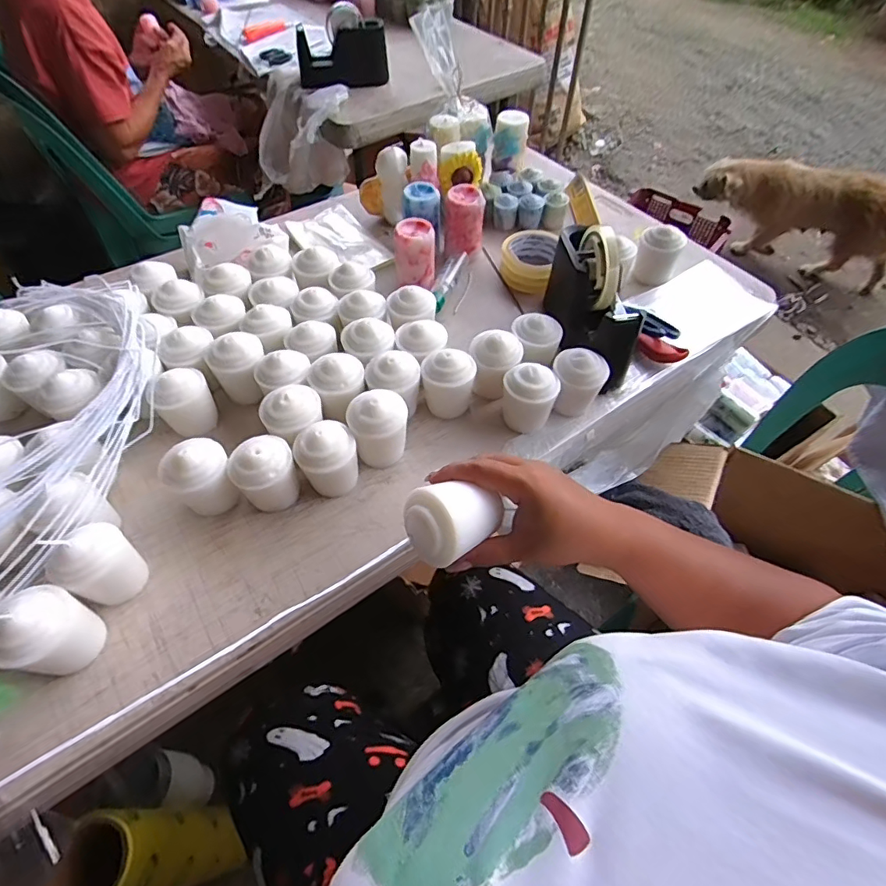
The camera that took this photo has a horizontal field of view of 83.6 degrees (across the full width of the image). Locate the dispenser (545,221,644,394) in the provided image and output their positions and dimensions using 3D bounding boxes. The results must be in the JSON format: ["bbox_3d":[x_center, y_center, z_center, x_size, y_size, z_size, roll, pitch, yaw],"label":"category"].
[{"bbox_3d":[0.168,-0.163,0.565,0.059,0.122,0.188,-9,56,-8],"label":"dispenser"}]

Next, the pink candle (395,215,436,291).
[{"bbox_3d":[-0.036,-0.246,0.647,0.052,0.073,0.051,-1,55,-2],"label":"pink candle"}]

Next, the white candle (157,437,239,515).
[{"bbox_3d":[-0.219,0.033,0.455,0.053,0.064,0.049,-36,63,-23],"label":"white candle"}]

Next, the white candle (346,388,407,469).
[{"bbox_3d":[-0.062,-0.012,0.490,0.057,0.073,0.045,-9,56,-8],"label":"white candle"}]

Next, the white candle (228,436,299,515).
[{"bbox_3d":[-0.166,0.029,0.467,0.056,0.066,0.052,-20,58,-14],"label":"white candle"}]

